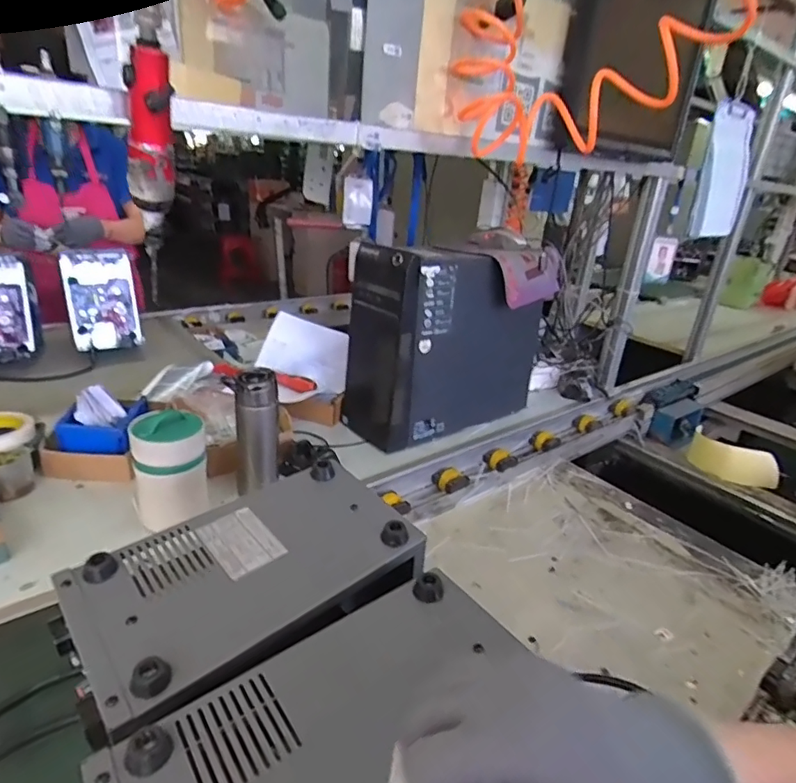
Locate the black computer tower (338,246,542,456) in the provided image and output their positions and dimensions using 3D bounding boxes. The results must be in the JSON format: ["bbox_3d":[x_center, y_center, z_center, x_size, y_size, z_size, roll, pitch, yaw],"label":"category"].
[{"bbox_3d":[0.107,-0.100,1.098,0.396,0.373,0.187,-13,29,-37],"label":"black computer tower"}]

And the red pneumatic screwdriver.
[{"bbox_3d":[-0.244,-0.210,0.520,0.038,0.216,0.065,-13,30,-37],"label":"red pneumatic screwdriver"}]

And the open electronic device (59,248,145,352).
[{"bbox_3d":[-0.754,-0.233,1.337,0.157,0.246,0.047,-11,11,-28],"label":"open electronic device"}]

